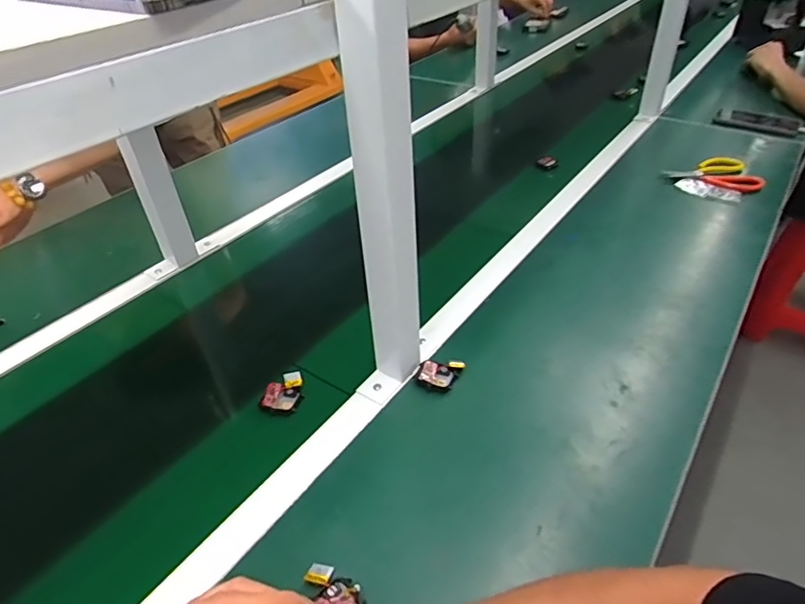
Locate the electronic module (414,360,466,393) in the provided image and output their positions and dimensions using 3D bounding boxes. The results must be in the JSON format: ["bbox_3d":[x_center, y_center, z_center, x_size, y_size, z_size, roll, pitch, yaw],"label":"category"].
[{"bbox_3d":[0.043,0.084,0.628,0.048,0.015,0.048,19,45,25],"label":"electronic module"}]

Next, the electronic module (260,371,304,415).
[{"bbox_3d":[-0.137,0.106,0.620,0.040,0.019,0.052,10,41,16],"label":"electronic module"}]

